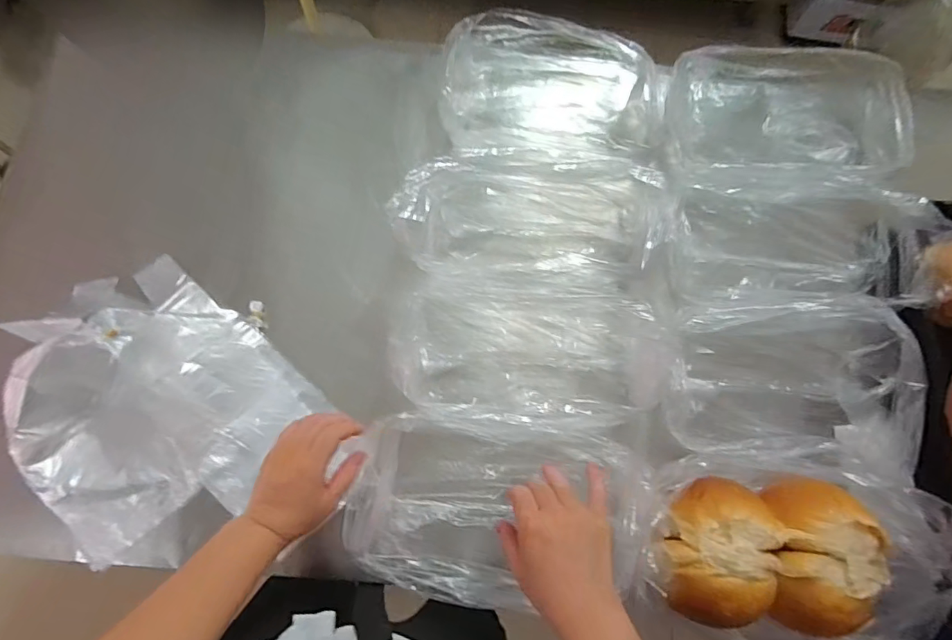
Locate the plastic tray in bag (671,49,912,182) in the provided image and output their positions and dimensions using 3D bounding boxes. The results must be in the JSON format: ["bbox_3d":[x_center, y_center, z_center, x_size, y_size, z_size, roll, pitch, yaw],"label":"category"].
[{"bbox_3d":[0.456,-0.297,0.714,0.344,0.080,0.204,0,74,-2],"label":"plastic tray in bag"}]

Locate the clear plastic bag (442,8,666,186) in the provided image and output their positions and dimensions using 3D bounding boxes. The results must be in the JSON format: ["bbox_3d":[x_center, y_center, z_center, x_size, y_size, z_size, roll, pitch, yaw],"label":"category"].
[{"bbox_3d":[0.117,-0.310,0.712,0.340,0.091,0.276,11,74,1],"label":"clear plastic bag"}]

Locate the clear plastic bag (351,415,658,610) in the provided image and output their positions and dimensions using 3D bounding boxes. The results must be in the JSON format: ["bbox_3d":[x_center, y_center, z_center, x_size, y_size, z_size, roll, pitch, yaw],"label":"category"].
[{"bbox_3d":[0.029,0.223,0.566,0.325,0.090,0.199,8,74,0],"label":"clear plastic bag"}]

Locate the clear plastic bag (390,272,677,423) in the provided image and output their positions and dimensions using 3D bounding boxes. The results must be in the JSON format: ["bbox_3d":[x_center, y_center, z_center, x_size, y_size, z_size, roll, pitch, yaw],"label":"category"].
[{"bbox_3d":[0.077,0.036,0.626,0.336,0.085,0.193,8,74,0],"label":"clear plastic bag"}]

